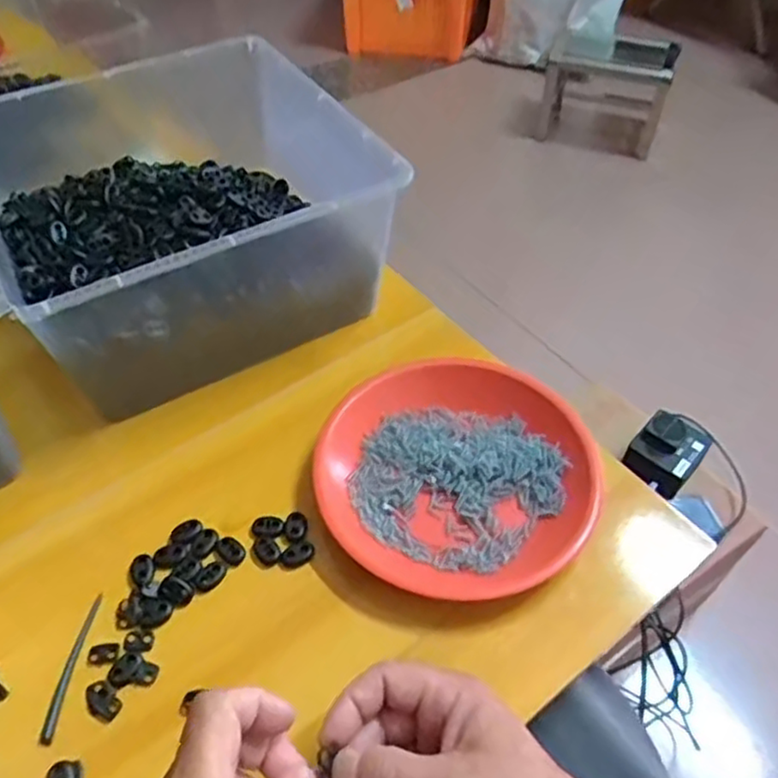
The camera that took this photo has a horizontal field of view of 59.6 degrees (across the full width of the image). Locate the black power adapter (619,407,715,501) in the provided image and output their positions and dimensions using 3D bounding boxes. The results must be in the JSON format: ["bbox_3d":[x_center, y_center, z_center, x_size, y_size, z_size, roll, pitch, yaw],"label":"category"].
[{"bbox_3d":[0.324,0.074,0.790,0.076,0.045,0.084,34,58,26],"label":"black power adapter"}]

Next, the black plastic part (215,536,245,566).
[{"bbox_3d":[-0.107,0.108,0.456,0.021,0.004,0.015,30,56,24],"label":"black plastic part"}]

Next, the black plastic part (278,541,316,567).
[{"bbox_3d":[-0.062,0.111,0.456,0.024,0.004,0.014,-27,54,-21],"label":"black plastic part"}]

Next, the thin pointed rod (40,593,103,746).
[{"bbox_3d":[-0.194,0.168,0.414,0.009,0.006,0.089,2,49,3],"label":"thin pointed rod"}]

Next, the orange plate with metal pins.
[{"bbox_3d":[0.049,0.058,0.479,0.182,0.034,0.182,0,49,0],"label":"orange plate with metal pins"}]

